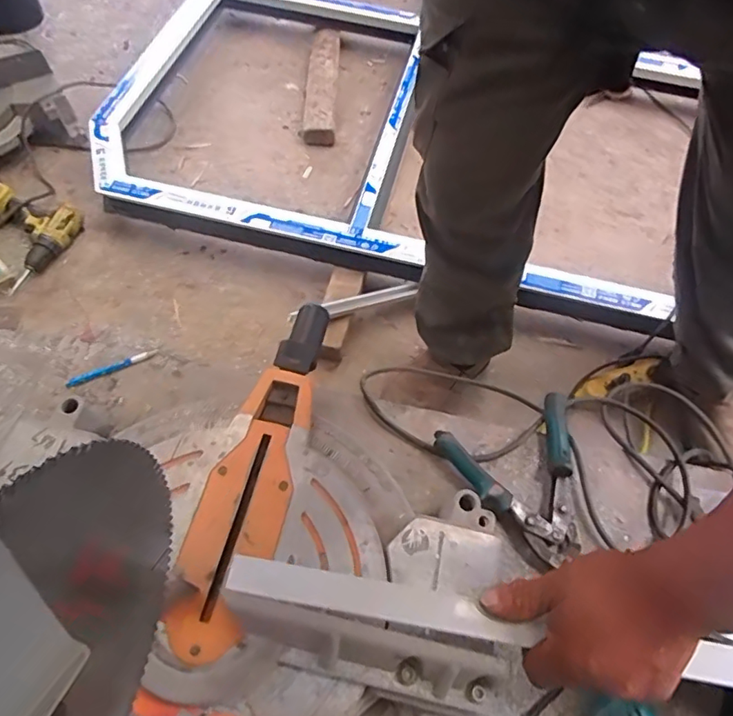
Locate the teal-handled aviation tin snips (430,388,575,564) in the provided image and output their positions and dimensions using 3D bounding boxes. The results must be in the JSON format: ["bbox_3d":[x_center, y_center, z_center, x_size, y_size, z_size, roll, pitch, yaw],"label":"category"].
[{"bbox_3d":[0.179,0.129,0.577,0.161,0.030,0.159,-17,64,-13],"label":"teal-handled aviation tin snips"}]

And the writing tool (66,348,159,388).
[{"bbox_3d":[-0.301,0.012,0.638,0.104,0.007,0.010,-21,65,-15],"label":"writing tool"}]

